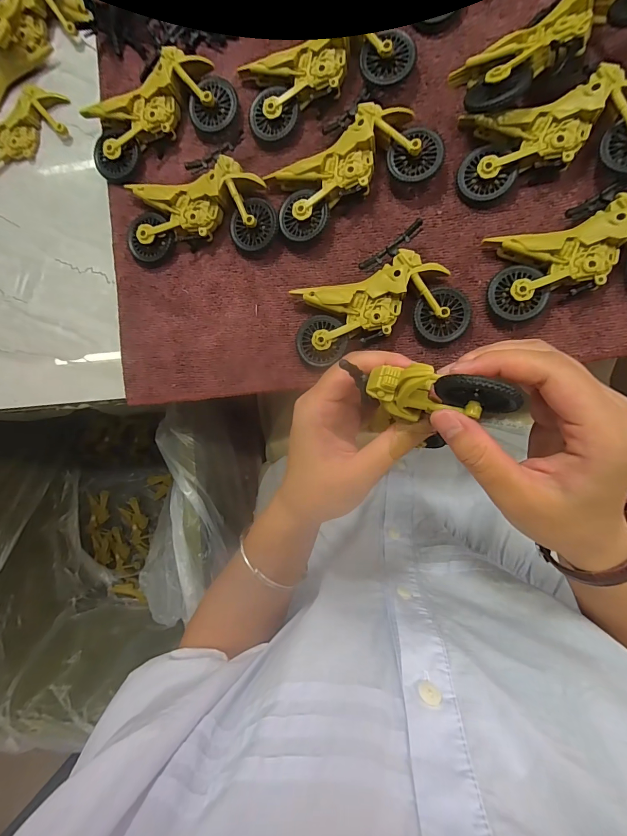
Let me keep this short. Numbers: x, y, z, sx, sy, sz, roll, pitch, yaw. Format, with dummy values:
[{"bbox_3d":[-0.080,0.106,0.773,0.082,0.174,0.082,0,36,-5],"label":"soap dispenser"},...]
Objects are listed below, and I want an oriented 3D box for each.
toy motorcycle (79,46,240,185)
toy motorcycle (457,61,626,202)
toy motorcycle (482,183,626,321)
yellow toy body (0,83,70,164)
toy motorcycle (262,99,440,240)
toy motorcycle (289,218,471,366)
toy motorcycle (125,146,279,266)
[{"bbox_3d":[-0.115,-0.224,0.273,0.113,0.022,0.053,-20,89,9],"label":"toy motorcycle"},{"bbox_3d":[0.153,-0.177,0.232,0.111,0.031,0.057,-1,92,9],"label":"toy motorcycle"},{"bbox_3d":[0.173,-0.104,0.235,0.114,0.023,0.065,-8,91,9],"label":"toy motorcycle"},{"bbox_3d":[-0.247,-0.237,0.304,0.097,0.013,0.045,-23,89,9],"label":"yellow toy body"},{"bbox_3d":[0.024,-0.174,0.254,0.112,0.023,0.063,-23,89,9],"label":"toy motorcycle"},{"bbox_3d":[0.042,-0.077,0.256,0.114,0.021,0.073,-21,89,9],"label":"toy motorcycle"},{"bbox_3d":[-0.085,-0.157,0.272,0.112,0.022,0.068,-2,92,9],"label":"toy motorcycle"}]

